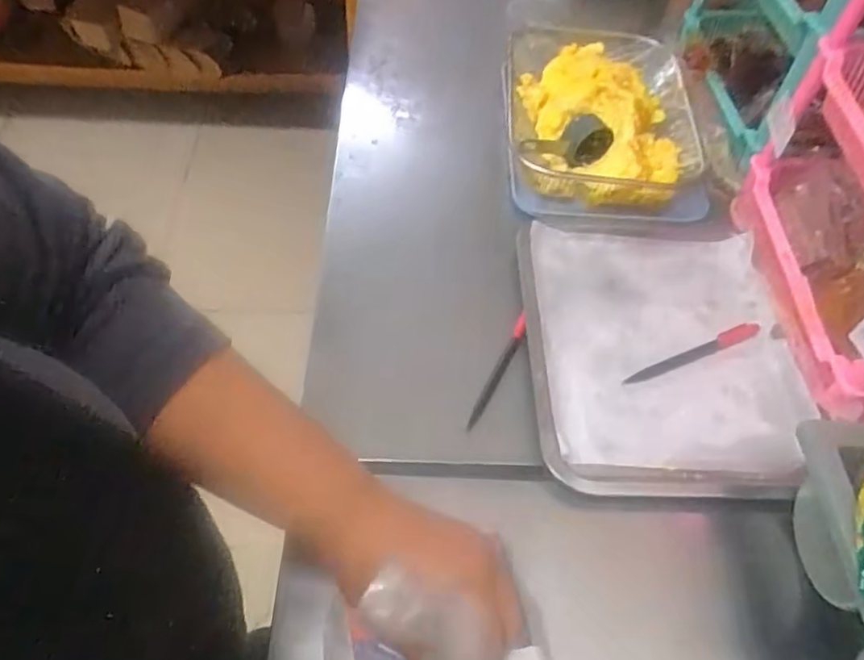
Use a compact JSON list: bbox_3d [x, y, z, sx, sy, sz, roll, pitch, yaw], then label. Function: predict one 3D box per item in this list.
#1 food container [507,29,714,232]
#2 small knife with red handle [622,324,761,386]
[{"bbox_3d":[0.184,-0.240,0.733,0.207,0.087,0.281,3,54,-2],"label":"food container"},{"bbox_3d":[0.239,0.022,0.584,0.141,0.016,0.014,-19,58,-17],"label":"small knife with red handle"}]

